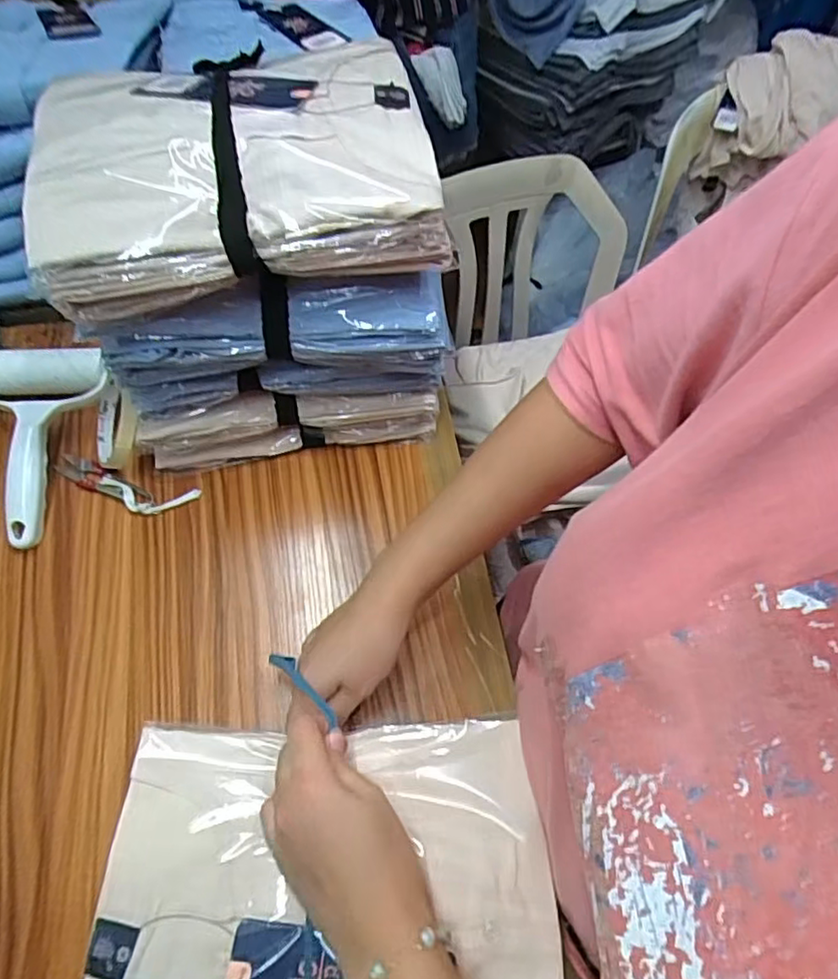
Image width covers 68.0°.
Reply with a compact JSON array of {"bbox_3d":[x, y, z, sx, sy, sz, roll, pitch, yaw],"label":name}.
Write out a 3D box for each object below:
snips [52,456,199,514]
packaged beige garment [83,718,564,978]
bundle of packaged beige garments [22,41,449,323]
[{"bbox_3d":[-0.262,-0.001,0.550,0.129,0.010,0.034,15,63,6],"label":"snips"},{"bbox_3d":[-0.051,0.246,0.358,0.249,0.037,0.209,-1,63,-2],"label":"packaged beige garment"},{"bbox_3d":[-0.123,-0.226,0.420,0.252,0.055,0.193,-10,63,-7],"label":"bundle of packaged beige garments"}]

